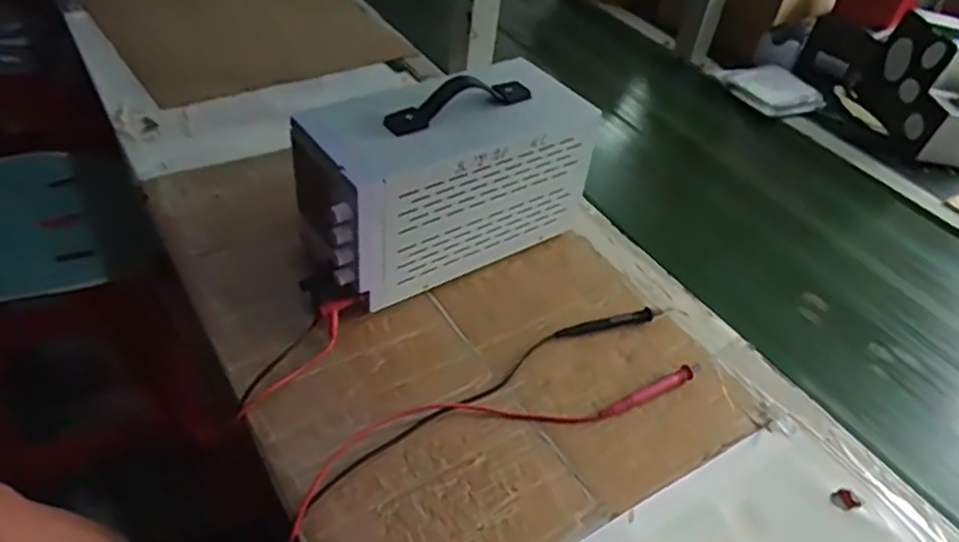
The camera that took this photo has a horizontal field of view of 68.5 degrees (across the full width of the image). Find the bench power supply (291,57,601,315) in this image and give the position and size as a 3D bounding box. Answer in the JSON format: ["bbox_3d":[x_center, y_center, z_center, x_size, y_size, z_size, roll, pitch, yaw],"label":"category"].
[{"bbox_3d":[-0.041,-0.088,0.685,0.277,0.176,0.141,-24,50,-31],"label":"bench power supply"}]

